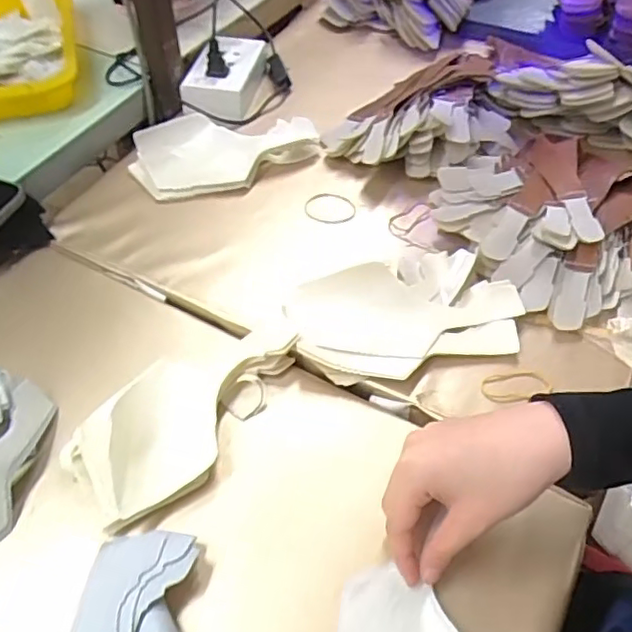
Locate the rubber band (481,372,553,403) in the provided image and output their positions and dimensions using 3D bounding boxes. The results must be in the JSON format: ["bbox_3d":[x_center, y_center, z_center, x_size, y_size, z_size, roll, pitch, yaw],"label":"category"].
[{"bbox_3d":[0.157,0.055,0.481,0.056,0.004,0.026,-4,52,-3],"label":"rubber band"}]

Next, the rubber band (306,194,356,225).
[{"bbox_3d":[0.014,-0.109,0.612,0.051,0.004,0.049,1,50,-1],"label":"rubber band"}]

